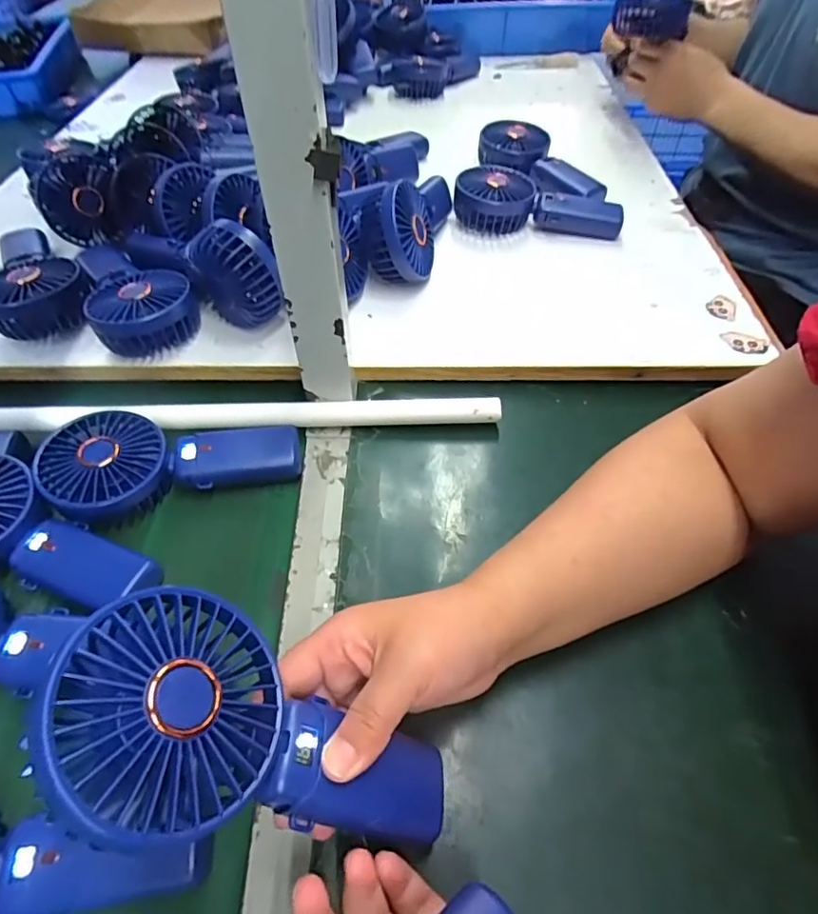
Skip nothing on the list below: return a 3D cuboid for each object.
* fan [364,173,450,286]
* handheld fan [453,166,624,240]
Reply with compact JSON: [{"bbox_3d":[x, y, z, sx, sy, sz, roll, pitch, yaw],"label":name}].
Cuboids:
[{"bbox_3d":[0.004,-0.250,0.551,0.062,0.068,0.177,11,52,9],"label":"fan"},{"bbox_3d":[0.142,-0.284,0.615,0.180,0.046,0.087,1,51,1],"label":"handheld fan"}]

